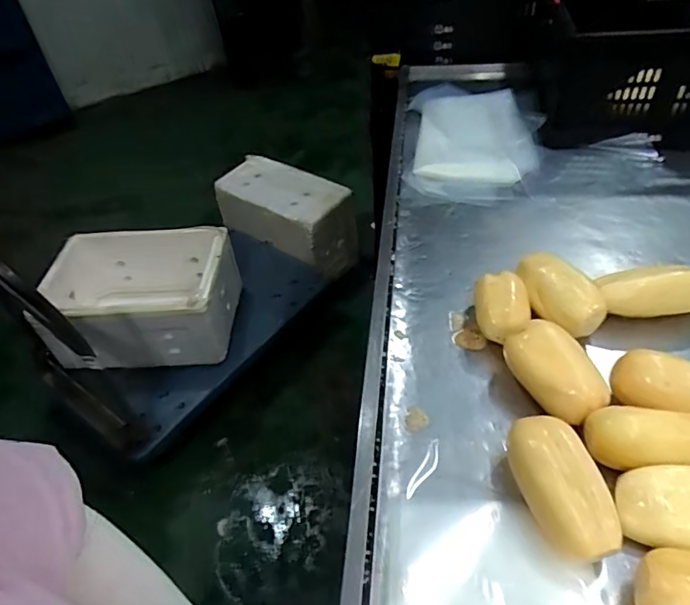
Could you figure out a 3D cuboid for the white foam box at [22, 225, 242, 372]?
[{"bbox_3d":[-0.618,-0.013,1.551,0.539,0.235,0.373,-3,46,3],"label":"white foam box"}]

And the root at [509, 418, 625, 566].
[{"bbox_3d":[0.226,0.193,0.538,0.079,0.070,0.148,-11,46,-5],"label":"root"}]

